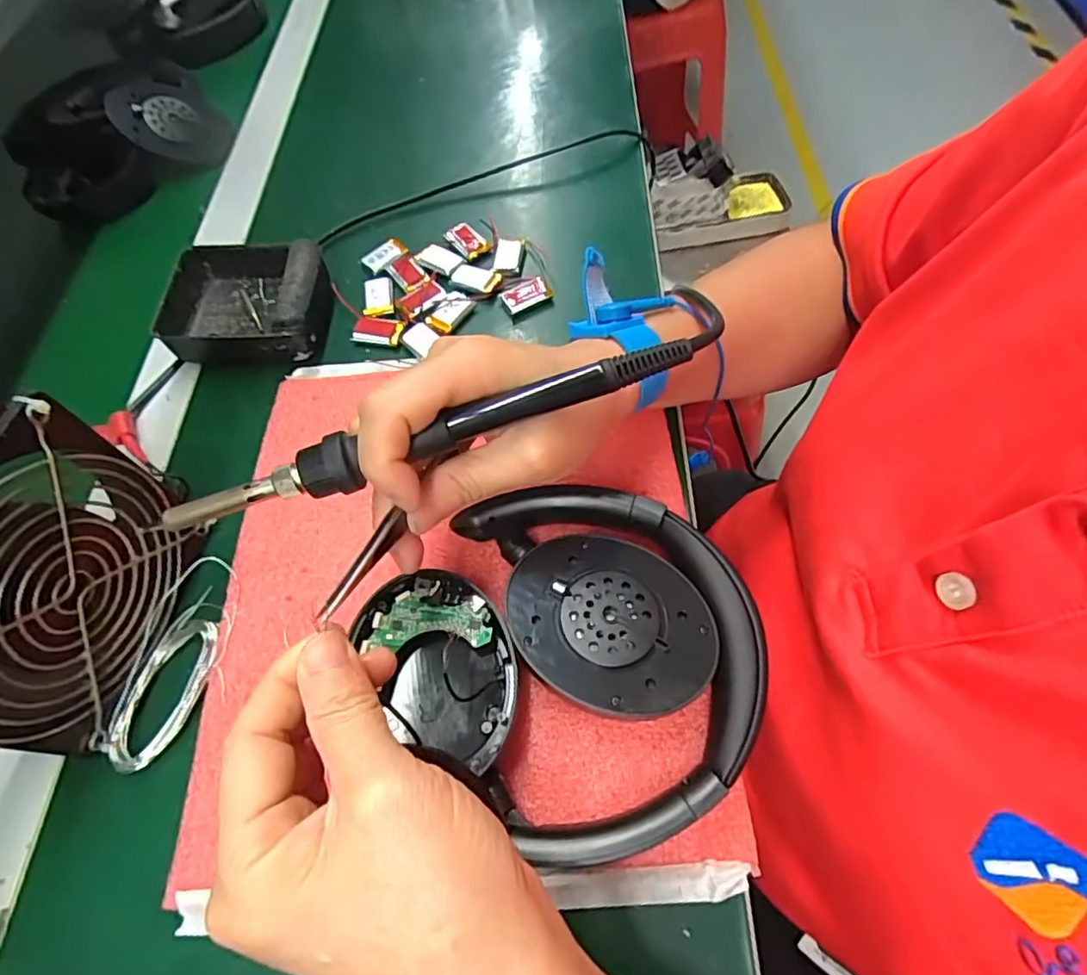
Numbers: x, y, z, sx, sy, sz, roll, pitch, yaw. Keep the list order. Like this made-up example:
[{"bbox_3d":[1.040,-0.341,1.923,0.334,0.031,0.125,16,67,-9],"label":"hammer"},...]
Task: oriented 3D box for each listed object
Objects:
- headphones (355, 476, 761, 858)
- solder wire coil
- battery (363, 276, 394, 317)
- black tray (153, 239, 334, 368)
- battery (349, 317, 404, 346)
[{"bbox_3d":[0.011,0.066,0.262,0.156,0.031,0.140,32,68,20],"label":"headphones"},{"bbox_3d":[-0.174,0.079,0.281,0.036,0.011,0.096,7,62,8],"label":"solder wire coil"},{"bbox_3d":[-0.110,-0.129,0.400,0.019,0.006,0.030,-7,61,0],"label":"battery"},{"bbox_3d":[-0.192,-0.119,0.387,0.097,0.033,0.087,-2,61,3],"label":"black tray"},{"bbox_3d":[-0.107,-0.101,0.387,0.032,0.005,0.018,13,63,11],"label":"battery"}]

